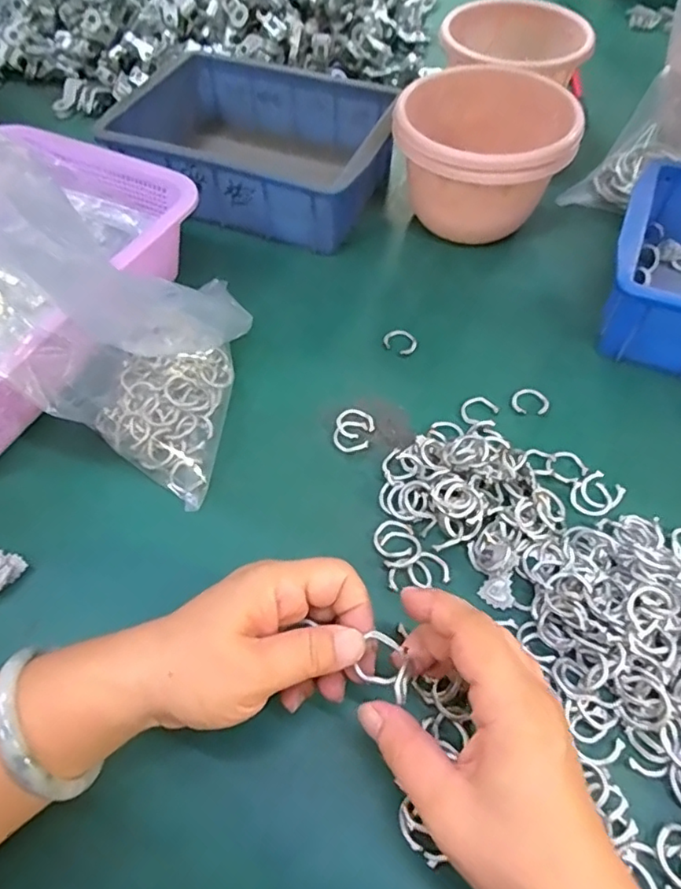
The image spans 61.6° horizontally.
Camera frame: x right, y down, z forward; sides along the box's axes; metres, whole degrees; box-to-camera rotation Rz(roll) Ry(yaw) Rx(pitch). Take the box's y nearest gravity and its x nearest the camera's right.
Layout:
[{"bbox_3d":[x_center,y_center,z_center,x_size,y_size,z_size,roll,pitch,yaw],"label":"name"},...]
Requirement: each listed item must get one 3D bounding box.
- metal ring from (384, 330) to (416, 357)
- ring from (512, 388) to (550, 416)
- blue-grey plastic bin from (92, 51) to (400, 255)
[{"bbox_3d":[0.048,-0.083,0.455,0.026,0.005,0.025,0,57,-1],"label":"metal ring"},{"bbox_3d":[0.140,-0.033,0.420,0.026,0.004,0.023,11,57,6],"label":"ring"},{"bbox_3d":[-0.078,-0.283,0.546,0.246,0.068,0.179,16,58,9],"label":"blue-grey plastic bin"}]

